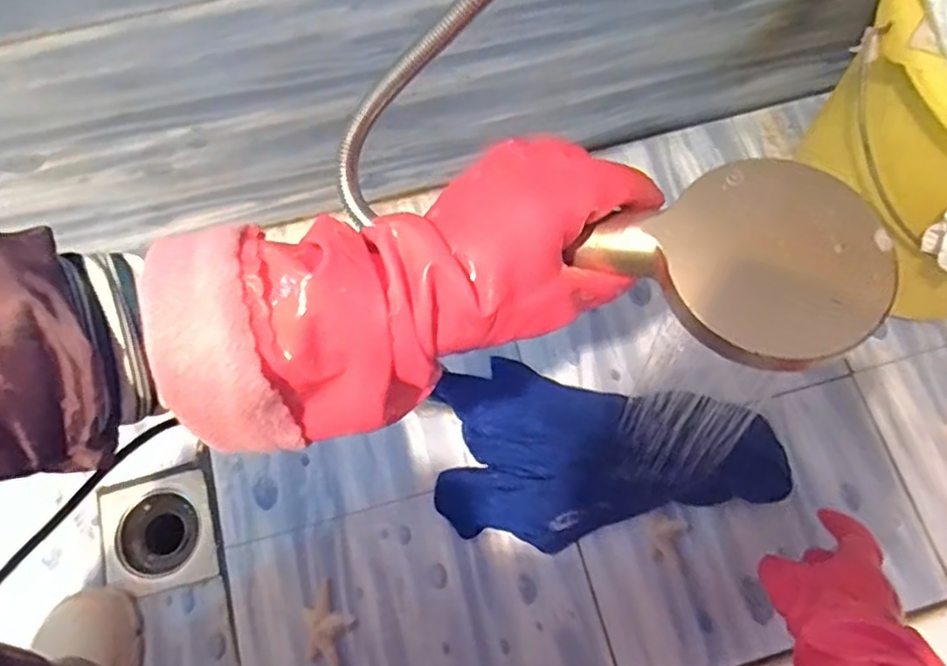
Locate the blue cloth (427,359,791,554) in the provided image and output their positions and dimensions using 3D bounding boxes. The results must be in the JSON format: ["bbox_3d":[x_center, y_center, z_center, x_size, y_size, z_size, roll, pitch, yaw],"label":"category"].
[{"bbox_3d":[0.117,0.115,0.593,0.296,0.036,0.152,9,71,4],"label":"blue cloth"}]

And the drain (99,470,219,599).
[{"bbox_3d":[-0.282,0.183,0.604,0.093,0.021,0.094,-15,71,-5],"label":"drain"}]

